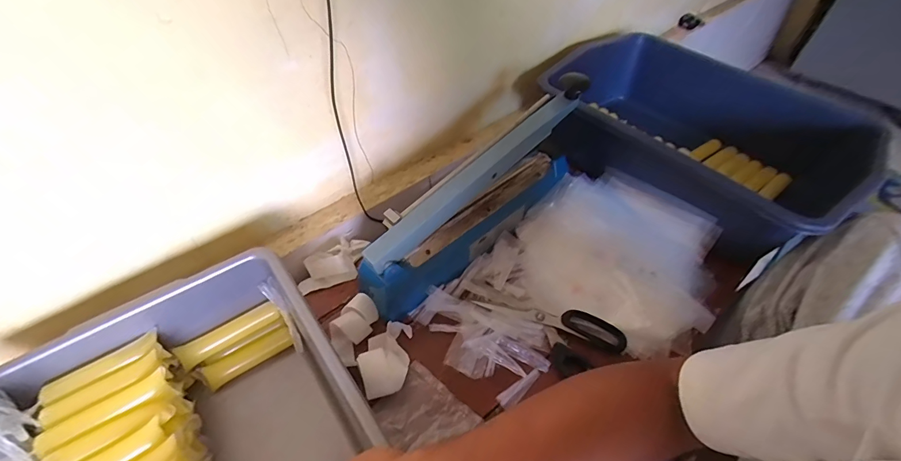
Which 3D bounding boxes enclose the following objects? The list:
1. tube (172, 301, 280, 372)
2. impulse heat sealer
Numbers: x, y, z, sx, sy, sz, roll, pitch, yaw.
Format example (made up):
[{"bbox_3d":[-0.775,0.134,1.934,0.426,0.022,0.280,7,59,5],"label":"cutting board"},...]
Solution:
[{"bbox_3d":[-0.272,0.126,0.489,0.117,0.033,0.021,-26,54,-23],"label":"tube"},{"bbox_3d":[0.049,-0.051,0.580,0.071,0.151,0.424,37,69,27],"label":"impulse heat sealer"}]

